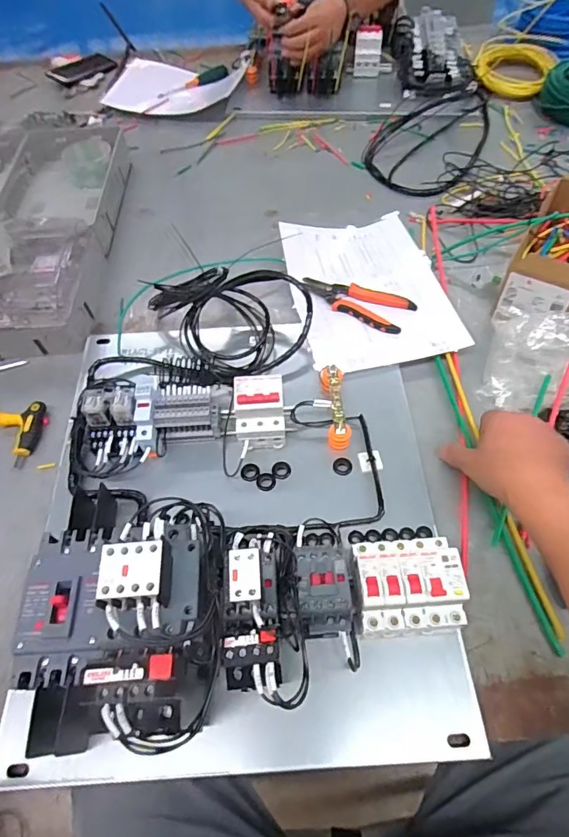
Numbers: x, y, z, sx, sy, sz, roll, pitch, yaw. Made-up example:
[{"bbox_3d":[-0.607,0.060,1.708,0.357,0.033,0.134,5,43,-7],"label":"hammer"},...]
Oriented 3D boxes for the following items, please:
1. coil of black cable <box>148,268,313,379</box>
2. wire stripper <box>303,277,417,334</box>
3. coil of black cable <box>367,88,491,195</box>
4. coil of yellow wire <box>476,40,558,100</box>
[{"bbox_3d":[-0.072,-0.138,0.620,0.191,0.090,0.162,35,66,21],"label":"coil of black cable"},{"bbox_3d":[0.101,-0.172,0.680,0.165,0.018,0.070,25,63,17],"label":"wire stripper"},{"bbox_3d":[0.281,-0.556,0.896,0.210,0.040,0.370,19,61,14],"label":"coil of black cable"},{"bbox_3d":[0.495,-0.761,1.004,0.159,0.055,0.151,20,62,14],"label":"coil of yellow wire"}]

